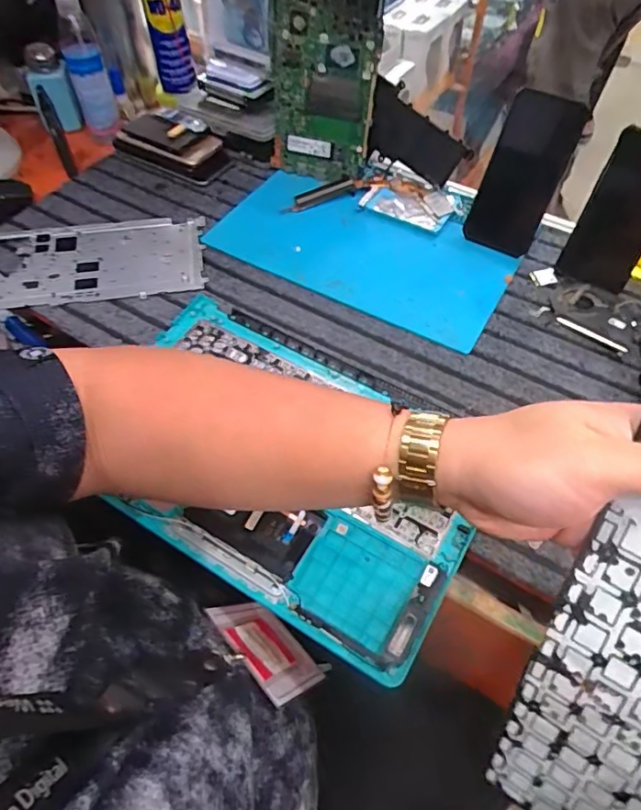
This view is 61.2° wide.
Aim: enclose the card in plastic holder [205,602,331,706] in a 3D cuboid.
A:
[{"bbox_3d":[-0.043,0.210,0.474,0.005,0.130,0.092,-47,66,1],"label":"card in plastic holder"}]

